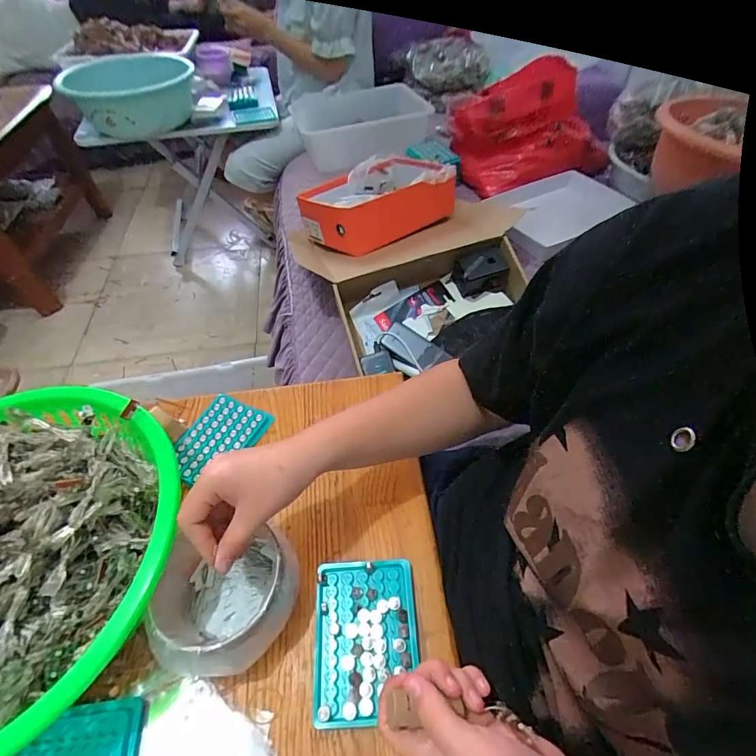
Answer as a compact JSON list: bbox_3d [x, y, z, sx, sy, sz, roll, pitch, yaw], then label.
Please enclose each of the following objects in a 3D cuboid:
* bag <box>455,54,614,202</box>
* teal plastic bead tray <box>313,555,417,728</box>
[{"bbox_3d":[0.393,-0.671,1.077,0.447,0.218,0.255,-23,54,-16],"label":"bag"},{"bbox_3d":[-0.011,0.244,0.389,0.094,0.013,0.129,-3,51,-1],"label":"teal plastic bead tray"}]

